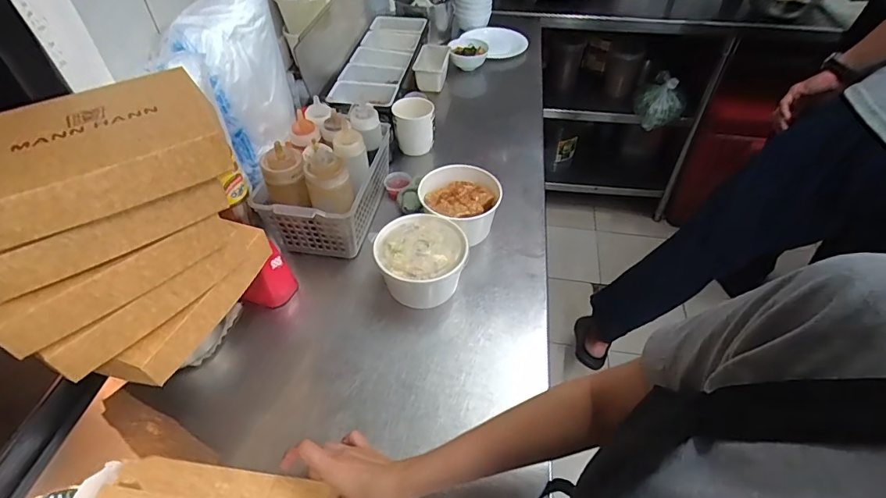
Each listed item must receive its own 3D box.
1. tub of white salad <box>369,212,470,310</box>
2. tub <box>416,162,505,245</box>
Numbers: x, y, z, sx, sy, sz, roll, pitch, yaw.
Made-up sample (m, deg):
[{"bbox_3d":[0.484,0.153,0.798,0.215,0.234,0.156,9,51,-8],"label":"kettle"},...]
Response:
[{"bbox_3d":[-0.035,0.024,0.689,0.129,0.077,0.139,0,47,0],"label":"tub of white salad"},{"bbox_3d":[0.029,-0.073,0.778,0.118,0.081,0.121,0,47,0],"label":"tub"}]

